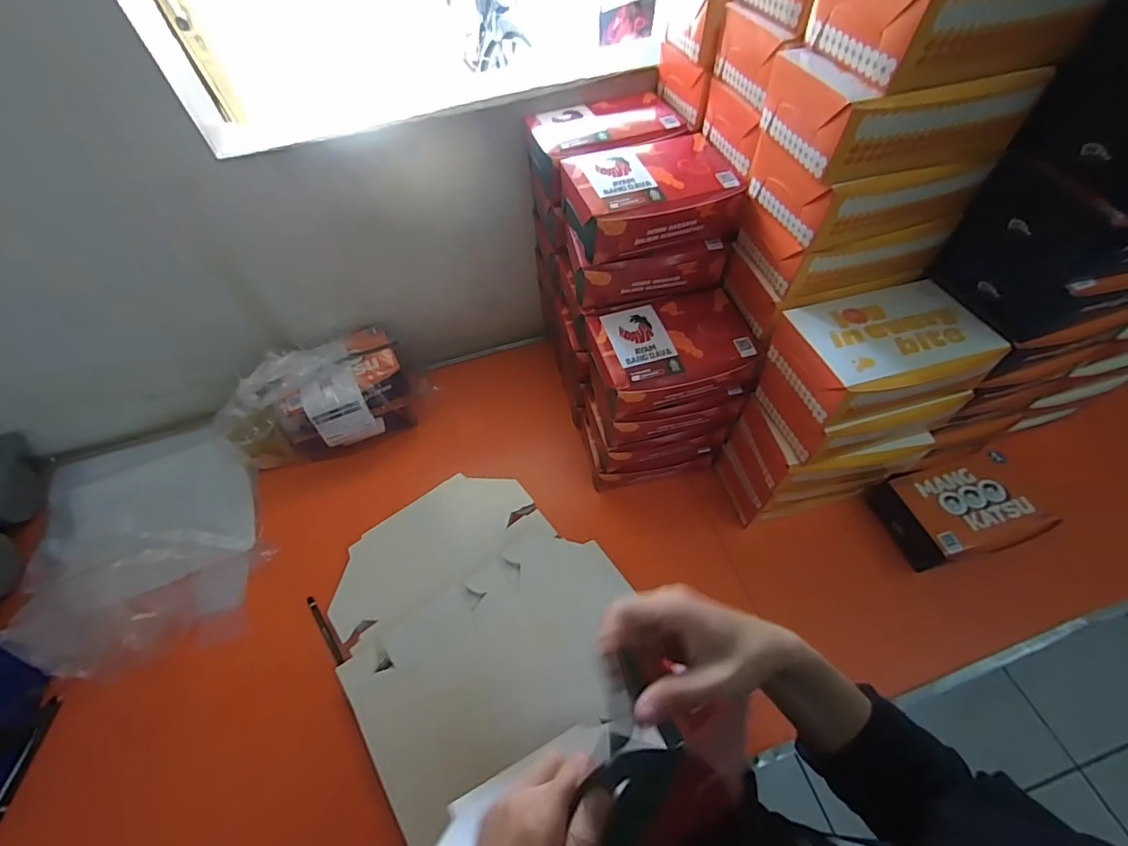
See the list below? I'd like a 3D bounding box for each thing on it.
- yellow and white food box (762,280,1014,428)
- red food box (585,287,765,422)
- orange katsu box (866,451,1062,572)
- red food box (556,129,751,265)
[{"bbox_3d":[0.314,-0.074,0.497,0.173,0.069,0.118,-18,58,-7],"label":"yellow and white food box"},{"bbox_3d":[0.124,-0.080,0.585,0.189,0.065,0.119,-11,57,-3],"label":"red food box"},{"bbox_3d":[0.522,0.114,0.650,0.172,0.063,0.115,-14,57,-4],"label":"orange katsu box"},{"bbox_3d":[0.093,-0.253,0.552,0.184,0.062,0.126,-15,57,-5],"label":"red food box"}]

